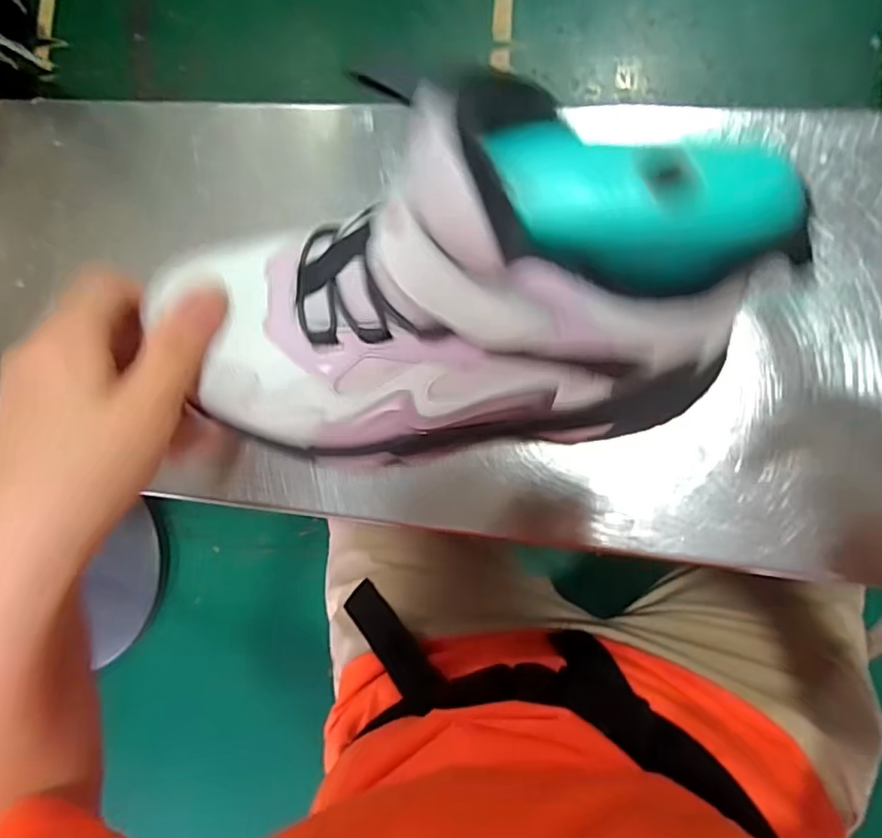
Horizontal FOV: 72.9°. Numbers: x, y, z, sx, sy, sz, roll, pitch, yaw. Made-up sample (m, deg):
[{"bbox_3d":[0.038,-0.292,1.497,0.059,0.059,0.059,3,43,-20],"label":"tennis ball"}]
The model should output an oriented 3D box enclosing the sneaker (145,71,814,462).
[{"bbox_3d":[-0.001,-0.035,0.216,0.216,0.145,0.089,-4,86,8],"label":"sneaker"}]

